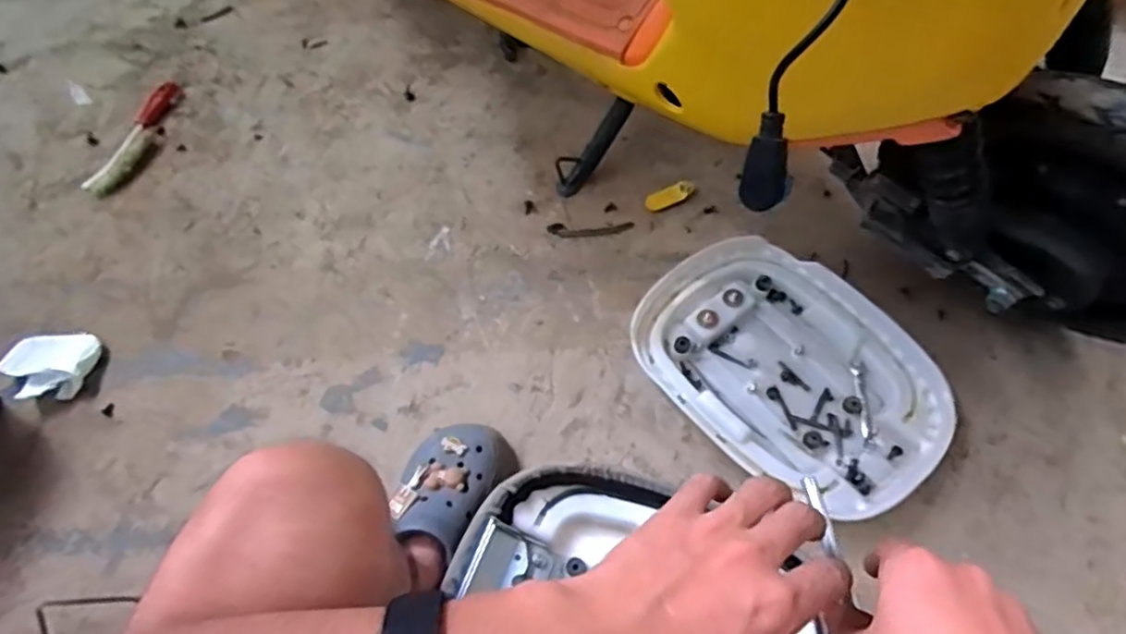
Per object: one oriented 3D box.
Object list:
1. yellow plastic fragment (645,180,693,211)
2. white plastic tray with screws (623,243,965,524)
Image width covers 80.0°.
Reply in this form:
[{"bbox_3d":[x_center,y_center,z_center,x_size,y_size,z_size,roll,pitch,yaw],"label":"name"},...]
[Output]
[{"bbox_3d":[0.154,-0.175,0.966,0.075,0.006,0.029,-23,62,-9],"label":"yellow plastic fragment"},{"bbox_3d":[0.269,0.058,0.809,0.269,0.040,0.368,-35,65,-15],"label":"white plastic tray with screws"}]

